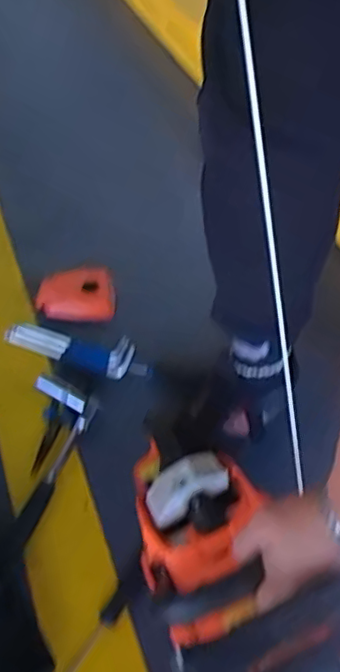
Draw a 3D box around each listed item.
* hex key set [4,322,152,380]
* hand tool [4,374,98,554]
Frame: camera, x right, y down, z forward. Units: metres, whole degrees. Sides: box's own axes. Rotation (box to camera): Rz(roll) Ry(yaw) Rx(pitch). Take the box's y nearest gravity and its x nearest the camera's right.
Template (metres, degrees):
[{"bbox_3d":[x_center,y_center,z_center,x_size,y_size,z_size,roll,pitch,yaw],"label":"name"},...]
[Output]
[{"bbox_3d":[-0.146,0.021,0.972,0.256,0.030,0.063,15,66,21],"label":"hex key set"},{"bbox_3d":[-0.182,0.166,0.824,0.086,0.034,0.238,13,50,11],"label":"hand tool"}]

